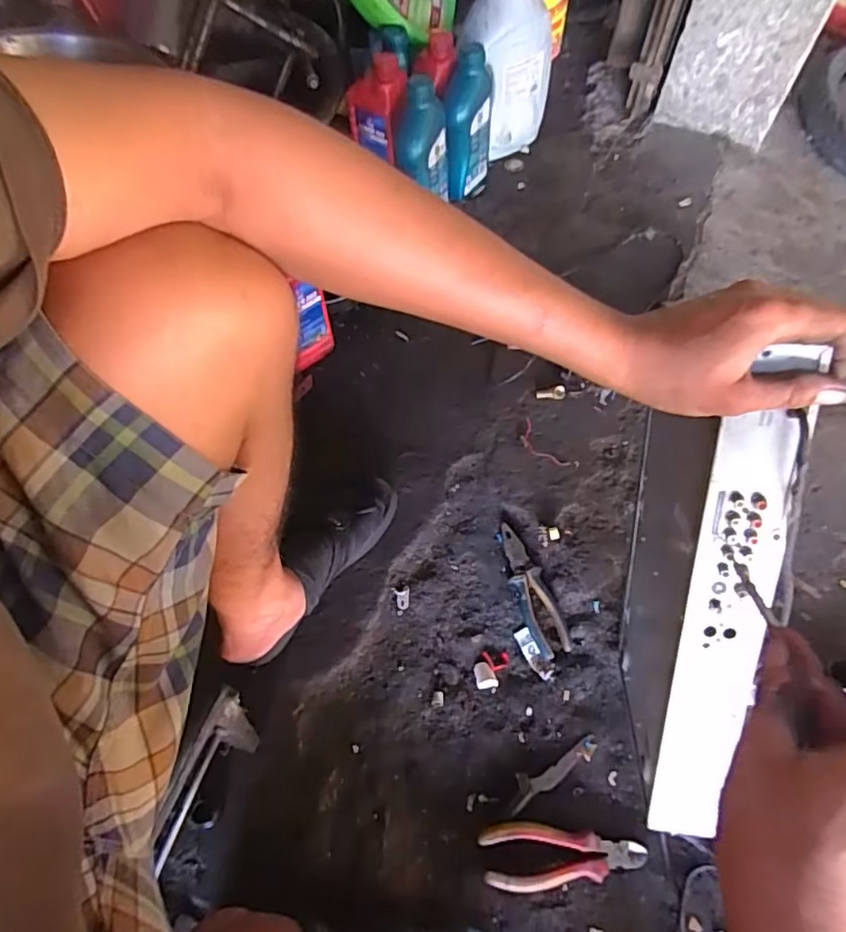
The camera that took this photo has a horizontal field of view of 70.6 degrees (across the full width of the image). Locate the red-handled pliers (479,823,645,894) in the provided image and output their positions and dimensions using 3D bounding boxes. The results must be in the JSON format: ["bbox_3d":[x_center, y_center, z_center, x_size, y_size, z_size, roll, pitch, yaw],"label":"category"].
[{"bbox_3d":[0.152,0.420,0.643,0.177,0.022,0.060,0,62,0],"label":"red-handled pliers"}]

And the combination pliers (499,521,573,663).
[{"bbox_3d":[0.140,0.160,0.786,0.046,0.016,0.175,-21,64,-10],"label":"combination pliers"}]

